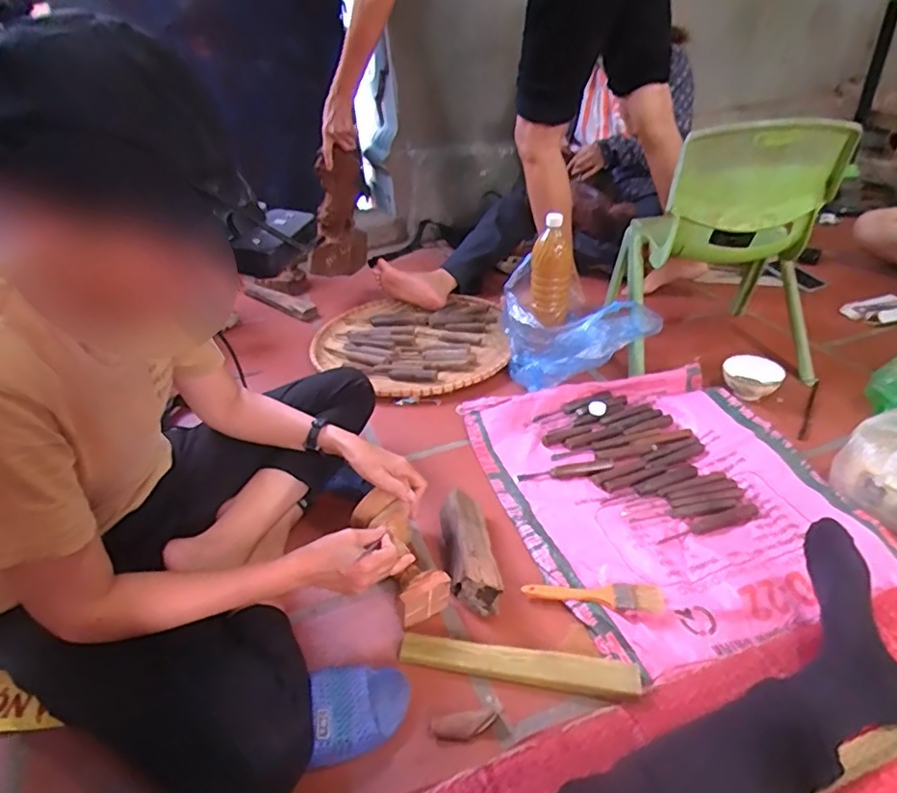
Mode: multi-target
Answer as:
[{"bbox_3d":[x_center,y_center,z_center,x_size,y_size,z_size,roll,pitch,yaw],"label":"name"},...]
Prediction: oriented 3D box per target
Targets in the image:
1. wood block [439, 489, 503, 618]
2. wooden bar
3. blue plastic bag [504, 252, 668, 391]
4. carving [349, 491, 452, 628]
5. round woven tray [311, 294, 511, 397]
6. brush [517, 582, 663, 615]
[{"bbox_3d":[0.028,0.218,0.815,0.064,0.059,0.182,-8,34,-5],"label":"wood block"},{"bbox_3d":[0.083,0.325,0.700,0.281,0.021,0.040,3,34,11],"label":"wooden bar"},{"bbox_3d":[0.269,-0.151,1.232,0.292,0.152,0.246,-5,34,-1],"label":"blue plastic bag"},{"bbox_3d":[-0.065,0.219,0.801,0.080,0.094,0.178,-22,55,-20],"label":"carving"},{"bbox_3d":[-0.092,-0.133,1.376,0.443,0.020,0.449,-4,35,3],"label":"round woven tray"},{"bbox_3d":[0.190,0.265,0.764,0.176,0.014,0.038,0,34,6],"label":"brush"}]

